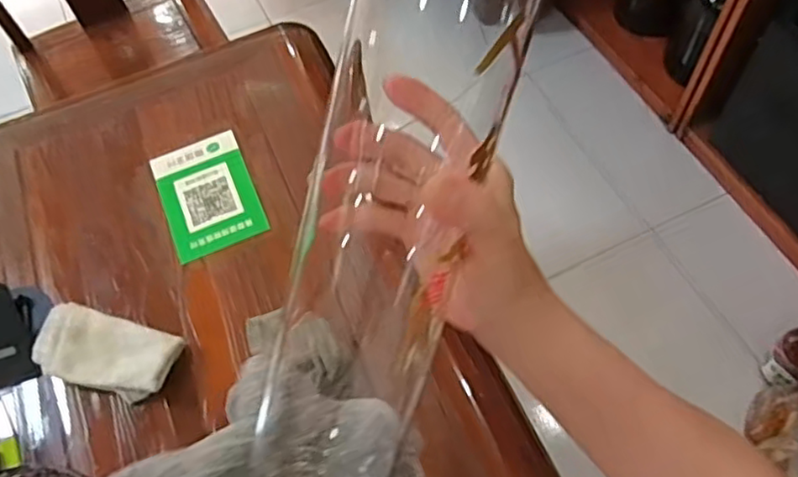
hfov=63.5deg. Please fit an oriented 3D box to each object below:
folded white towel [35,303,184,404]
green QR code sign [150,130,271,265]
[{"bbox_3d":[-0.332,0.132,0.735,0.156,0.043,0.082,12,62,11],"label":"folded white towel"},{"bbox_3d":[-0.253,-0.059,0.856,0.119,0.008,0.174,-22,64,-9],"label":"green QR code sign"}]

